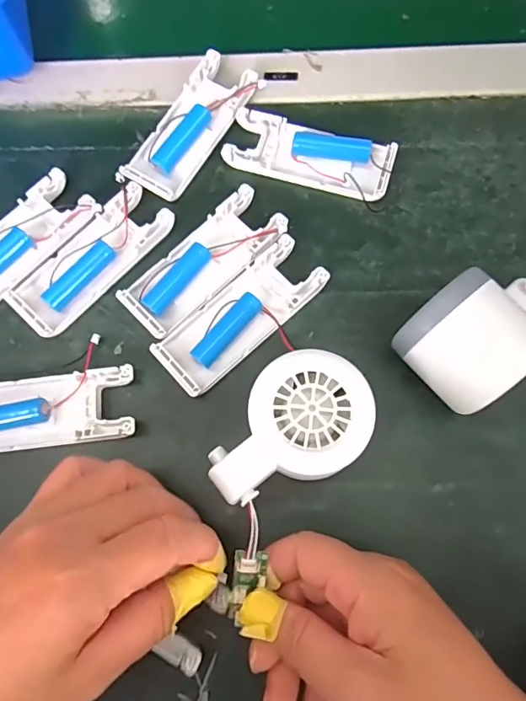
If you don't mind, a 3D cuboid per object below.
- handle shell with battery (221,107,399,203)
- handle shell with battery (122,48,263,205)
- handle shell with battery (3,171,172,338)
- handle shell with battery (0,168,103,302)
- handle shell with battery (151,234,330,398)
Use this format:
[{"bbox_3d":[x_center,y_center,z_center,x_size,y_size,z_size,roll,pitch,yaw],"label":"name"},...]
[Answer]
[{"bbox_3d":[0.030,-0.125,0.315,0.104,0.012,0.043,17,76,6],"label":"handle shell with battery"},{"bbox_3d":[-0.046,-0.146,0.319,0.040,0.015,0.105,32,78,9],"label":"handle shell with battery"},{"bbox_3d":[-0.104,-0.057,0.296,0.041,0.013,0.103,40,80,11],"label":"handle shell with battery"},{"bbox_3d":[-0.152,-0.065,0.300,0.041,0.013,0.104,44,80,12],"label":"handle shell with battery"},{"bbox_3d":[-0.012,-0.021,0.285,0.104,0.016,0.040,-43,78,-9],"label":"handle shell with battery"}]

